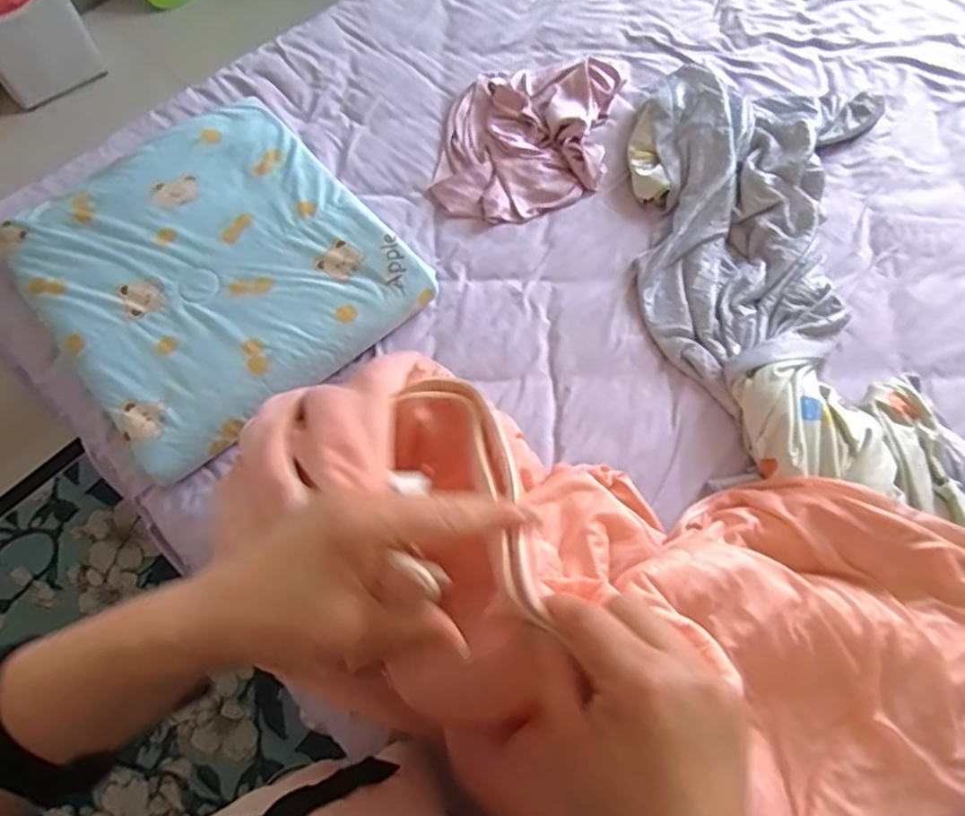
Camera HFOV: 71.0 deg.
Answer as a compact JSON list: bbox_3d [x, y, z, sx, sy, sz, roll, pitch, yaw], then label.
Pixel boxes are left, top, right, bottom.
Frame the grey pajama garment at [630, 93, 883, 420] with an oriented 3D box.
[{"bbox_3d":[0.396,-0.302,1.054,0.373,0.074,0.621,16,65,7],"label":"grey pajama garment"}]

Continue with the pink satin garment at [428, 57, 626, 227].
[{"bbox_3d":[0.075,-0.460,1.144,0.268,0.043,0.361,10,65,4],"label":"pink satin garment"}]

